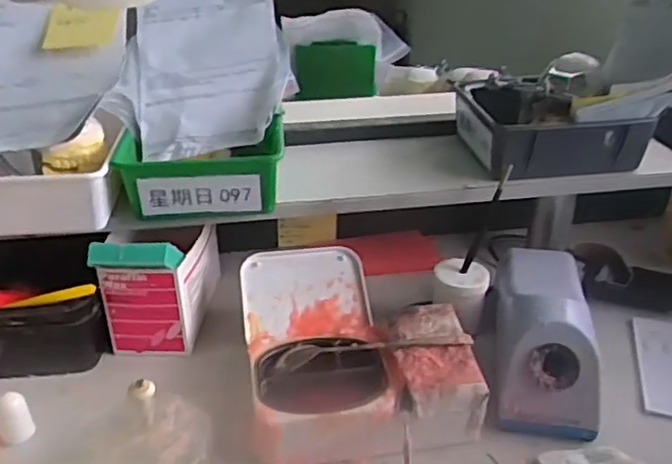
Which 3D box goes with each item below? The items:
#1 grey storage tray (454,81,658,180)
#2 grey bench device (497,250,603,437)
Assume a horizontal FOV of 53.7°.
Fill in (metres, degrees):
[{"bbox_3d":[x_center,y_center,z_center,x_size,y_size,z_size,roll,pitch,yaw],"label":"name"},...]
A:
[{"bbox_3d":[0.235,-0.117,0.741,0.167,0.061,0.157,-4,30,-7],"label":"grey storage tray"},{"bbox_3d":[0.199,0.089,0.639,0.083,0.094,0.206,5,30,9],"label":"grey bench device"}]

